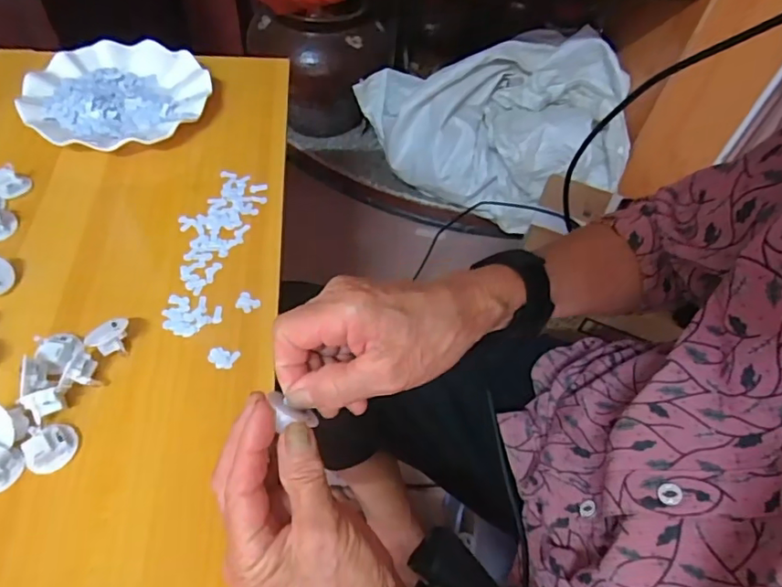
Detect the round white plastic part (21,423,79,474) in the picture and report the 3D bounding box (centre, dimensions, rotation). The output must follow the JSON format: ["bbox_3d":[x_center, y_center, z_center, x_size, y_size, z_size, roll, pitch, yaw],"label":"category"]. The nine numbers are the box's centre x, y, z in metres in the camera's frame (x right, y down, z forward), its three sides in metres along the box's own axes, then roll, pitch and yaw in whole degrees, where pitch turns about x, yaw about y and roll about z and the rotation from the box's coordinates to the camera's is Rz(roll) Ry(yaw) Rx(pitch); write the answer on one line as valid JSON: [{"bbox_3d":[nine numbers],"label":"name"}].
[{"bbox_3d":[-0.227,0.101,0.359,0.027,0.016,0.032,17,54,7],"label":"round white plastic part"}]

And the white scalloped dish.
[{"bbox_3d":[-0.287,-0.208,0.575,0.178,0.026,0.171,3,53,-3],"label":"white scalloped dish"}]

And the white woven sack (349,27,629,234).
[{"bbox_3d":[0.186,-0.333,1.060,0.458,0.245,0.297,-3,54,-7],"label":"white woven sack"}]

